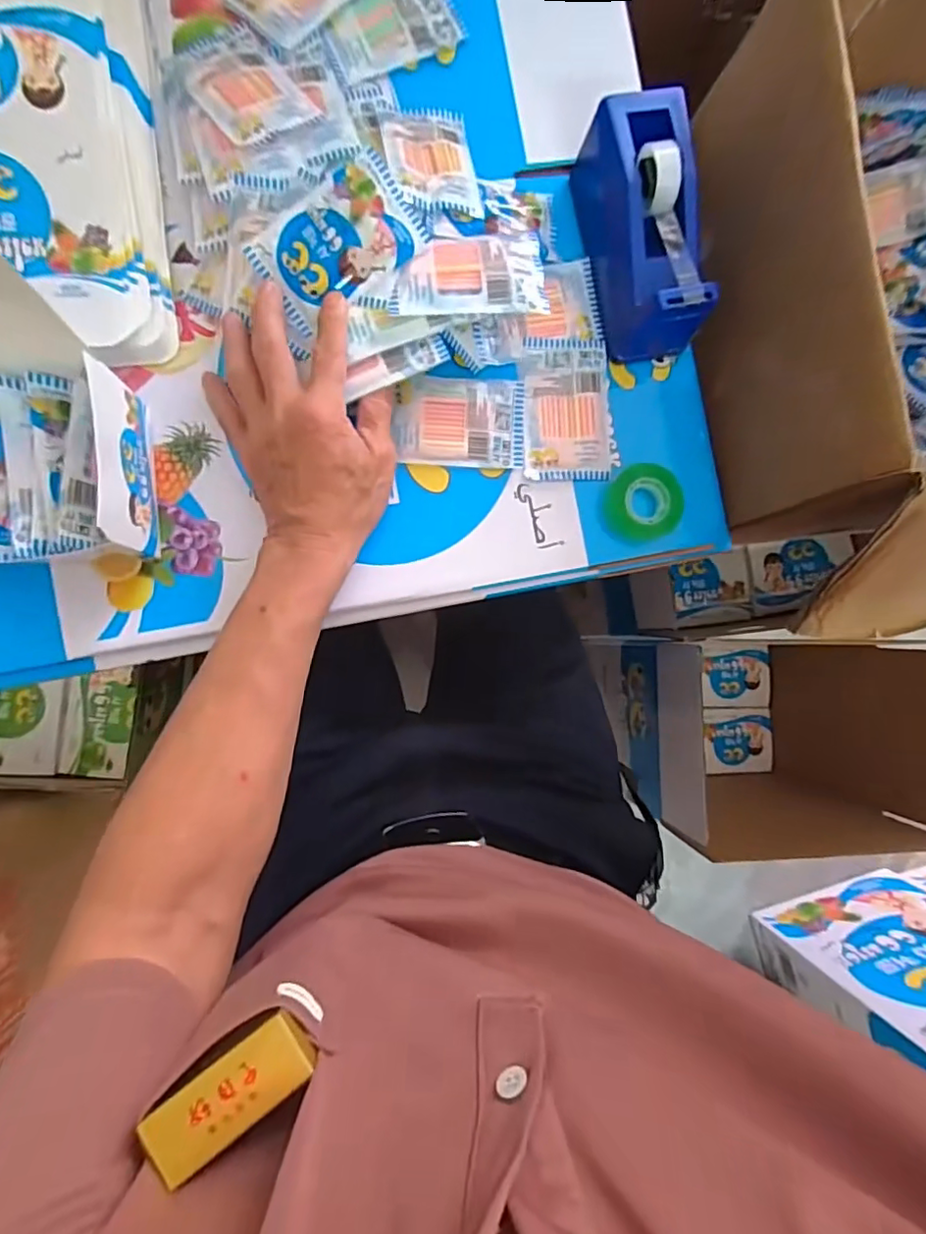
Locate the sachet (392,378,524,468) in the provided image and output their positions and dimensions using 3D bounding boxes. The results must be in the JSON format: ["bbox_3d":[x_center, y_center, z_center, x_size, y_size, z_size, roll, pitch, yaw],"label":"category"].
[{"bbox_3d":[-0.001,-0.140,0.412,0.091,0.006,0.062,1,88,-7],"label":"sachet"}]

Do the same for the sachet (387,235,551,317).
[{"bbox_3d":[0.004,-0.223,0.373,0.098,0.014,0.055,-3,89,-7],"label":"sachet"}]

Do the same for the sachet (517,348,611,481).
[{"bbox_3d":[0.076,-0.150,0.423,0.065,0.007,0.097,-3,89,-7],"label":"sachet"}]

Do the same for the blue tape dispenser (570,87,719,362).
[{"bbox_3d":[0.129,-0.269,0.402,0.061,0.072,0.151,-12,90,-8],"label":"blue tape dispenser"}]

